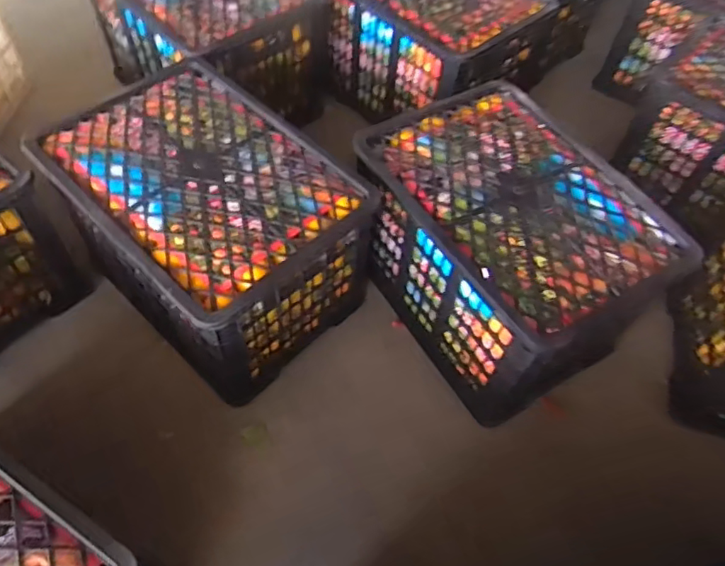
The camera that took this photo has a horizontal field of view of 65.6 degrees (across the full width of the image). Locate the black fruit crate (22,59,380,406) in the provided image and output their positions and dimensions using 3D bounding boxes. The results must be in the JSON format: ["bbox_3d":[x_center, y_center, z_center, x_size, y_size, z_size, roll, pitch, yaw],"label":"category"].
[{"bbox_3d":[-0.265,-0.102,1.036,0.483,0.320,0.379,39,60,21],"label":"black fruit crate"}]

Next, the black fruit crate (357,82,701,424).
[{"bbox_3d":[0.243,-0.071,1.047,0.350,0.309,0.508,-25,61,-21],"label":"black fruit crate"}]

